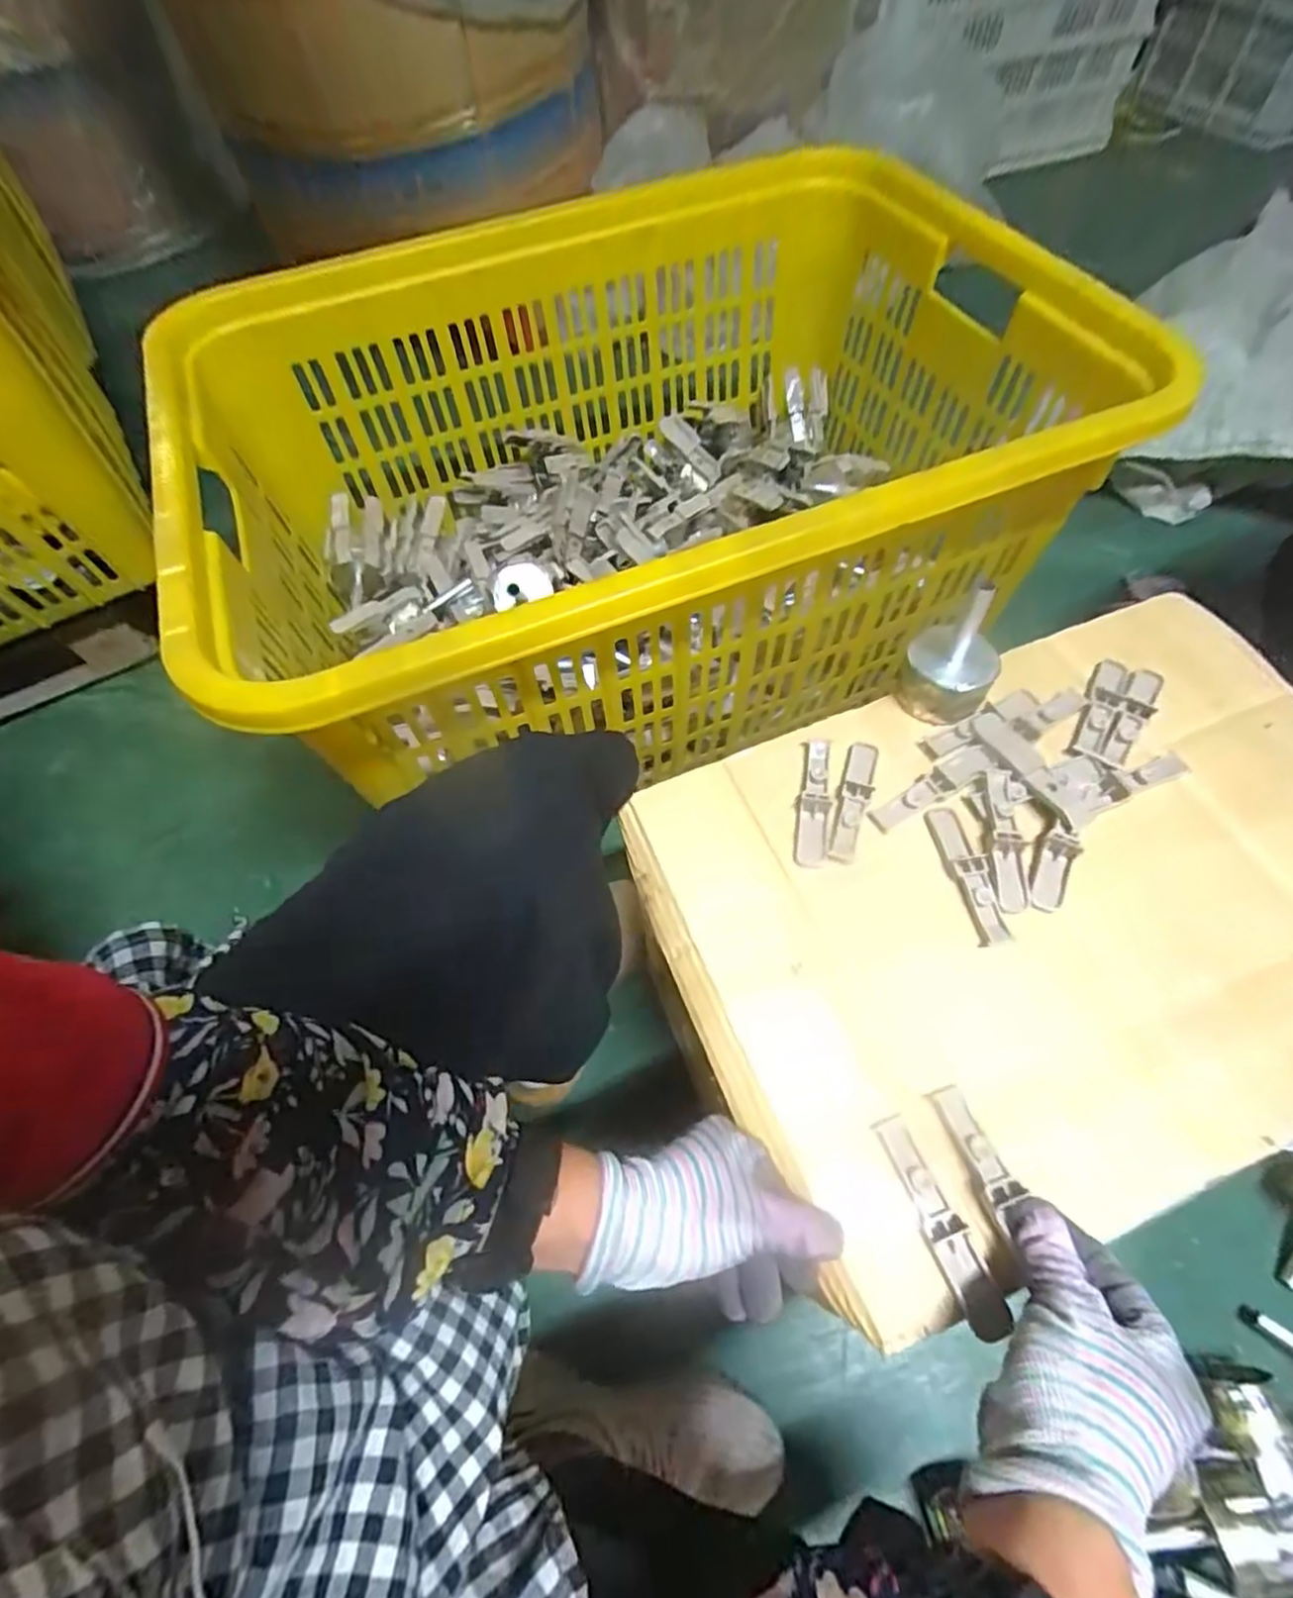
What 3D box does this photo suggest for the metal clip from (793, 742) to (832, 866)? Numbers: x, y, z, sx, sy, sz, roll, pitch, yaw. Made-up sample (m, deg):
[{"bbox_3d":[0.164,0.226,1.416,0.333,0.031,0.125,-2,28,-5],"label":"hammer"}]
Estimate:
[{"bbox_3d":[0.119,-0.001,0.476,0.022,0.005,0.101,7,61,7],"label":"metal clip"}]

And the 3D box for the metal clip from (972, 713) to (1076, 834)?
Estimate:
[{"bbox_3d":[0.260,-0.020,0.459,0.019,0.010,0.096,-23,62,-10],"label":"metal clip"}]

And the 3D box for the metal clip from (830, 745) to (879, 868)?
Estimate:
[{"bbox_3d":[0.147,-0.002,0.472,0.020,0.010,0.097,13,62,11],"label":"metal clip"}]

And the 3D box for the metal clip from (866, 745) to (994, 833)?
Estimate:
[{"bbox_3d":[0.199,-0.008,0.471,0.095,0.013,0.024,-27,63,-11],"label":"metal clip"}]

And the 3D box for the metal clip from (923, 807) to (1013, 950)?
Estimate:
[{"bbox_3d":[0.211,0.047,0.441,0.024,0.011,0.096,-11,61,-3],"label":"metal clip"}]

